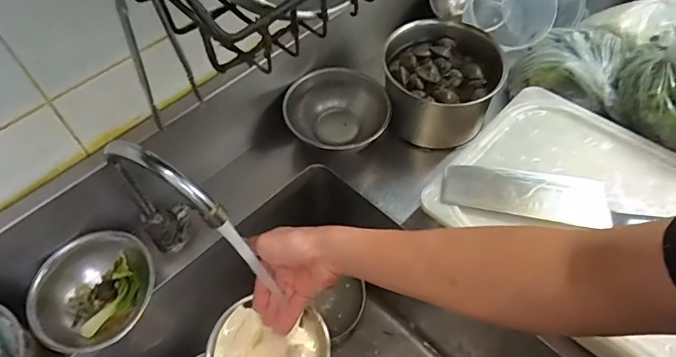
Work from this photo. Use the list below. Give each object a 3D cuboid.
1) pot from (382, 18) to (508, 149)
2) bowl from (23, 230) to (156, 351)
[{"bbox_3d":[0.169,-0.157,0.797,0.177,0.135,0.192,-1,55,1],"label":"pot"},{"bbox_3d":[-0.313,0.150,0.616,0.127,0.079,0.155,25,59,18],"label":"bowl"}]

